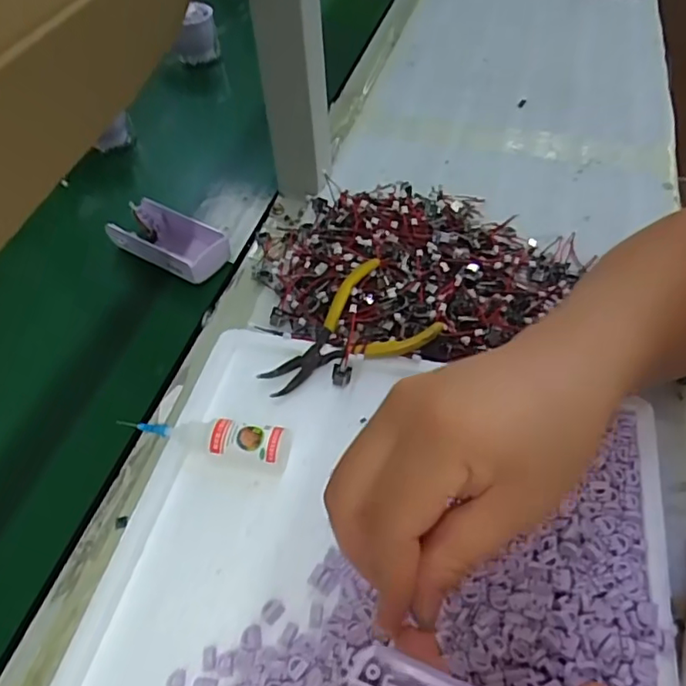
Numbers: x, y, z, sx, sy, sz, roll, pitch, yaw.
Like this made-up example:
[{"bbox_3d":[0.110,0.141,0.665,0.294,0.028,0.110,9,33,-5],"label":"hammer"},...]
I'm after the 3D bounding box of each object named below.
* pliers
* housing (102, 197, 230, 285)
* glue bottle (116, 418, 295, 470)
[{"bbox_3d":[-0.002,-0.004,0.376,0.110,0.020,0.073,-29,55,-16],"label":"pliers"},{"bbox_3d":[-0.146,-0.088,0.489,0.108,0.026,0.053,27,57,24],"label":"housing"},{"bbox_3d":[-0.078,0.054,0.338,0.099,0.022,0.027,7,53,11],"label":"glue bottle"}]

